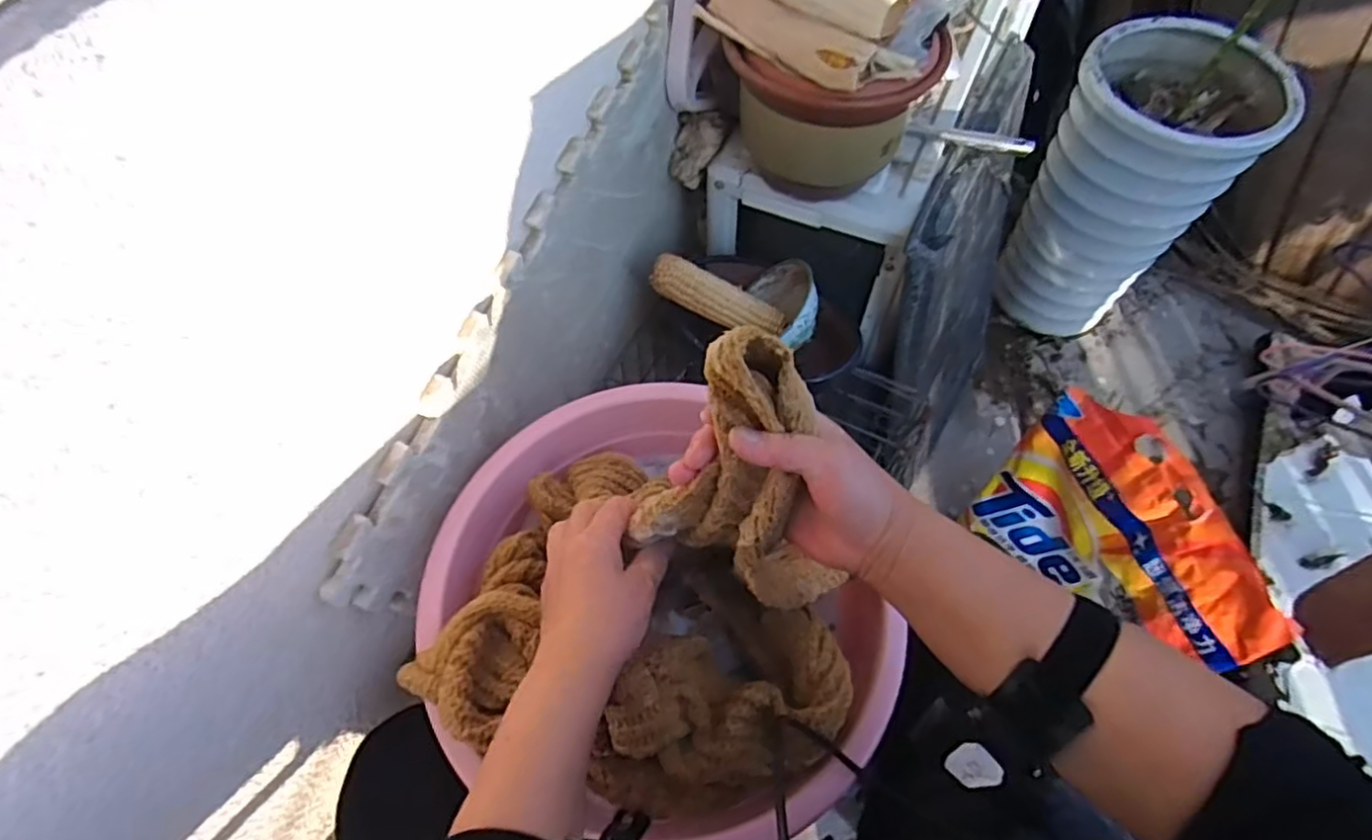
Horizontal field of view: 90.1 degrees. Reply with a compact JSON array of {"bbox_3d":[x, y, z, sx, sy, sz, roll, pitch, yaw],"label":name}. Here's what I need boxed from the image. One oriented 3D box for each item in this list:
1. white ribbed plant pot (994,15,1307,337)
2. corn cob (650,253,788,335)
[{"bbox_3d":[0.698,-0.366,1.108,0.244,0.423,0.258,0,60,1],"label":"white ribbed plant pot"},{"bbox_3d":[0.036,-0.132,0.742,0.151,0.033,0.037,22,60,-12],"label":"corn cob"}]

